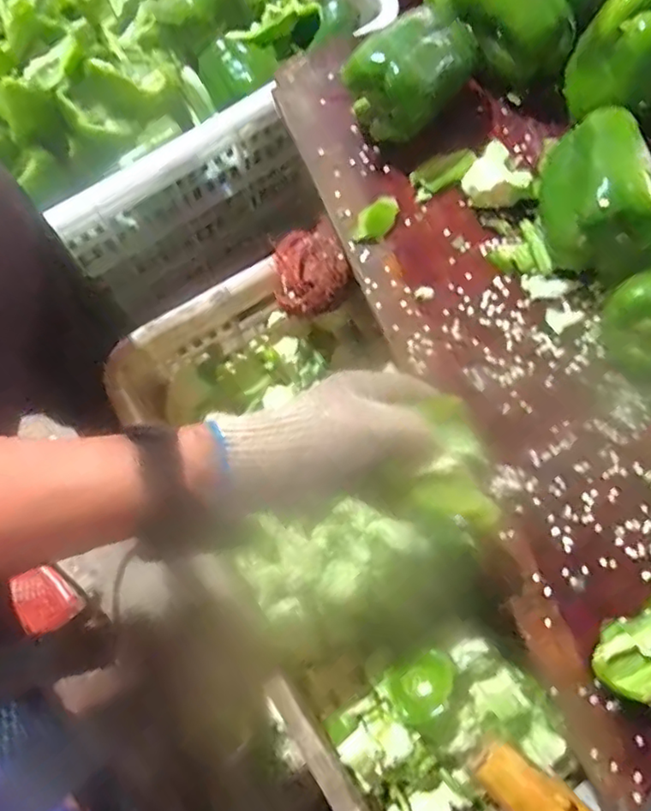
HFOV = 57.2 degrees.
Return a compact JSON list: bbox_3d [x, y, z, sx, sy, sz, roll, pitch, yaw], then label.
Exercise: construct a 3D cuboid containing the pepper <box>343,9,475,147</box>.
[{"bbox_3d":[0.065,-0.258,0.465,0.107,0.068,0.072,-38,78,-10],"label":"pepper"}]

